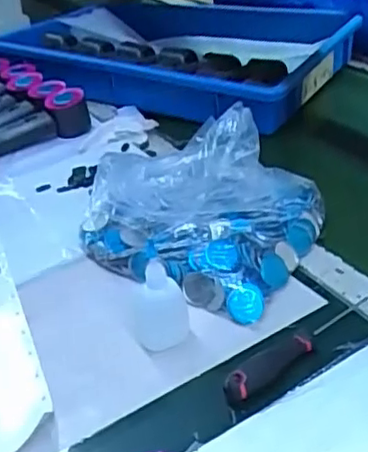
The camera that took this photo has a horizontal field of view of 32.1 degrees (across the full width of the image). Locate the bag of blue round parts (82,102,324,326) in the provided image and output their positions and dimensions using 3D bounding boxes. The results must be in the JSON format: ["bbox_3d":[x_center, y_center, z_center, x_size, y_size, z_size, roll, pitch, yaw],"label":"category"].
[{"bbox_3d":[0.009,-0.026,0.669,0.244,0.089,0.215,12,37,28],"label":"bag of blue round parts"}]

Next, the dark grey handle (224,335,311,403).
[{"bbox_3d":[0.067,0.110,0.506,0.081,0.020,0.023,-27,37,-28],"label":"dark grey handle"}]

